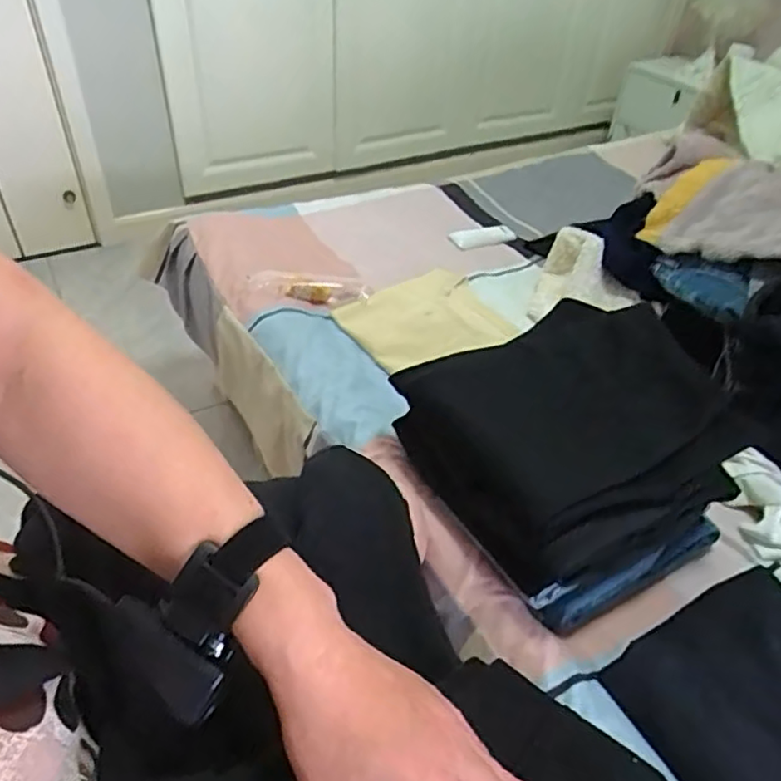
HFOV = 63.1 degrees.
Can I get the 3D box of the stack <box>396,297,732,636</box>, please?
[{"bbox_3d":[0.192,0.056,0.669,0.282,0.145,0.262,-19,47,-24],"label":"stack"}]

